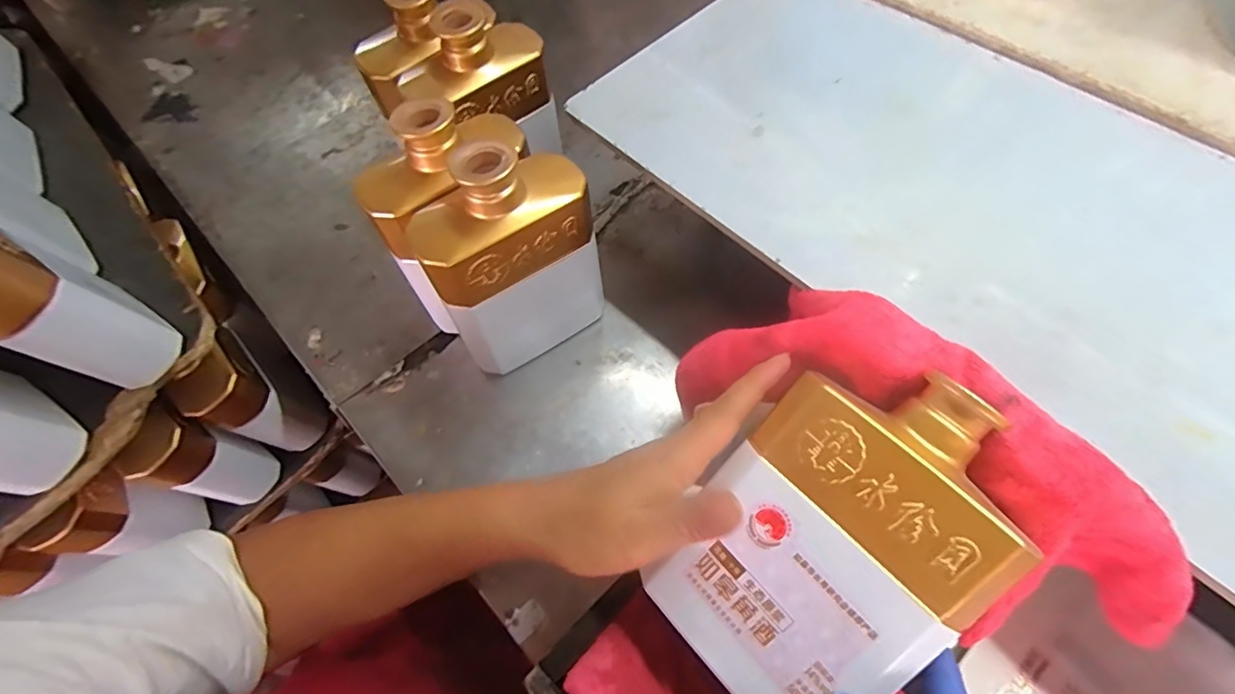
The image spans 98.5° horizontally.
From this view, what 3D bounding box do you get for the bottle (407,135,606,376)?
[{"bbox_3d":[-0.069,-0.059,0.363,0.109,0.164,0.054,-30,65,-14],"label":"bottle"}]

